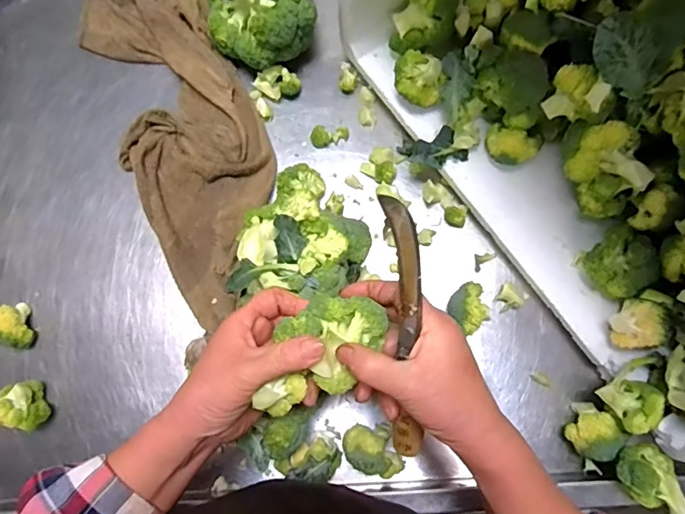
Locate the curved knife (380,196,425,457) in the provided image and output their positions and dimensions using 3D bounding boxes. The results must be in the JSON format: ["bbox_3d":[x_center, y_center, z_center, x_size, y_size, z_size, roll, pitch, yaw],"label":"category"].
[{"bbox_3d":[0.041,0.053,0.334,0.023,0.018,0.196,-4,115,0],"label":"curved knife"}]

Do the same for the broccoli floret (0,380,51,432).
[{"bbox_3d":[-0.314,0.147,0.493,0.036,0.038,0.049,-31,81,-5],"label":"broccoli floret"}]

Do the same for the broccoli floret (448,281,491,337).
[{"bbox_3d":[0.130,0.051,0.511,0.043,0.035,0.040,-41,82,-6],"label":"broccoli floret"}]

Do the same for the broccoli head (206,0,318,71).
[{"bbox_3d":[-0.092,-0.268,0.542,0.126,0.092,0.110,-7,80,0],"label":"broccoli head"}]

